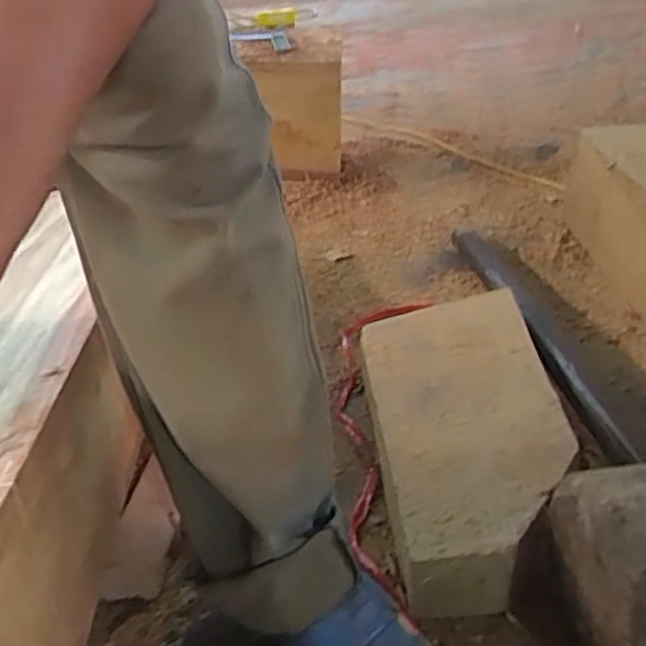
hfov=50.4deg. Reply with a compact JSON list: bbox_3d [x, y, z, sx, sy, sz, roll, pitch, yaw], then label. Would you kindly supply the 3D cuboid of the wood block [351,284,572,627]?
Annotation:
[{"bbox_3d":[0.141,0.111,0.705,0.190,0.085,0.373,-6,33,1],"label":"wood block"}]

